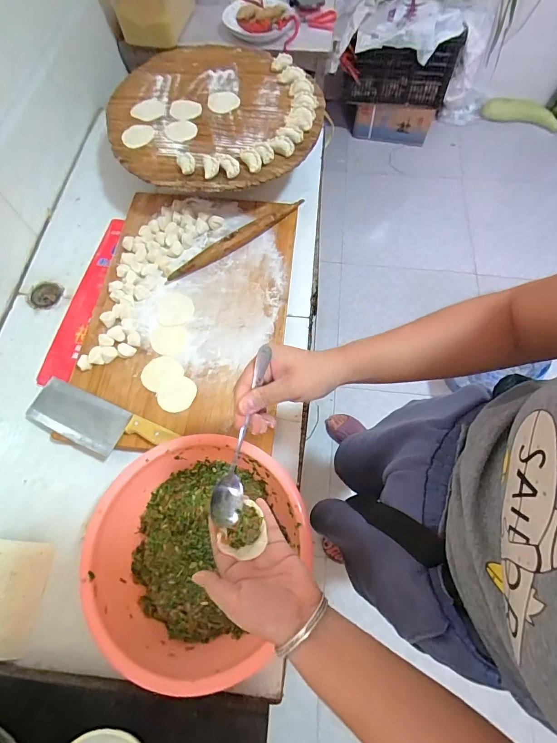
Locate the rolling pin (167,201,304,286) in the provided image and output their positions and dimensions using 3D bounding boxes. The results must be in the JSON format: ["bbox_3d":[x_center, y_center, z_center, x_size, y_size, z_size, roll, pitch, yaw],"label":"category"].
[{"bbox_3d":[-0.082,-0.279,0.745,0.331,0.035,0.029,-36,71,-13],"label":"rolling pin"}]

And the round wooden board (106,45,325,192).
[{"bbox_3d":[-0.135,-0.581,0.786,0.446,0.036,0.460,0,67,1],"label":"round wooden board"}]

